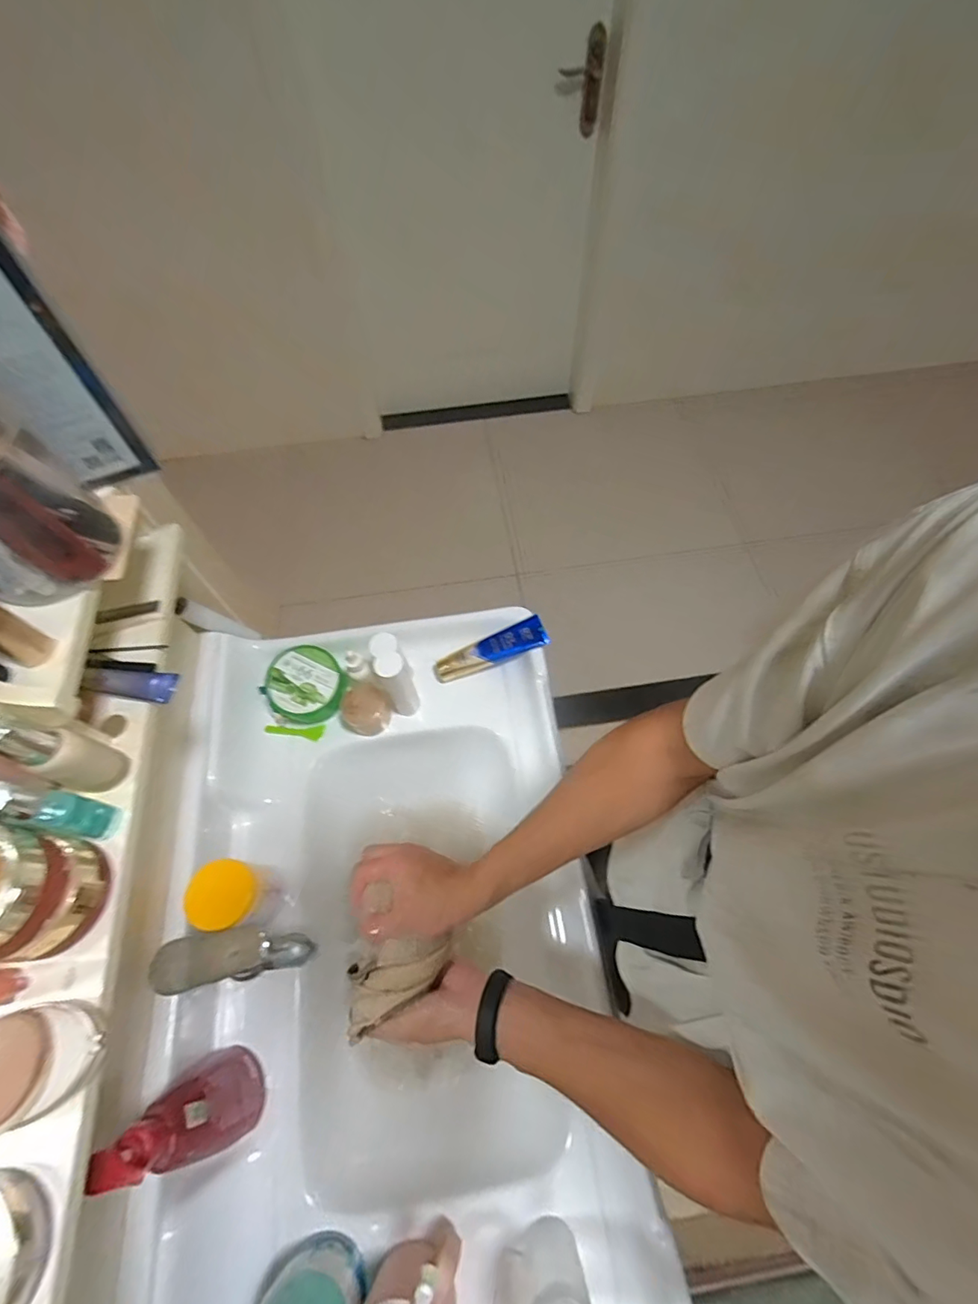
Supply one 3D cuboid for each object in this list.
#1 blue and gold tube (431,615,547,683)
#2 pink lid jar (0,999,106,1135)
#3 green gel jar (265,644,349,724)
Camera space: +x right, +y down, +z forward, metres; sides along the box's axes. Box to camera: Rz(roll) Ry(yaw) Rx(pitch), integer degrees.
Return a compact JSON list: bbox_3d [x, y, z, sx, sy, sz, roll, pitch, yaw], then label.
[{"bbox_3d":[0.002,-0.004,0.751,0.168,0.032,0.052,-18,63,-7],"label":"blue and gold tube"},{"bbox_3d":[-0.268,0.239,0.298,0.060,0.041,0.057,-1,62,2],"label":"pink lid jar"},{"bbox_3d":[-0.257,0.049,0.724,0.091,0.067,0.095,-1,62,2],"label":"green gel jar"}]

